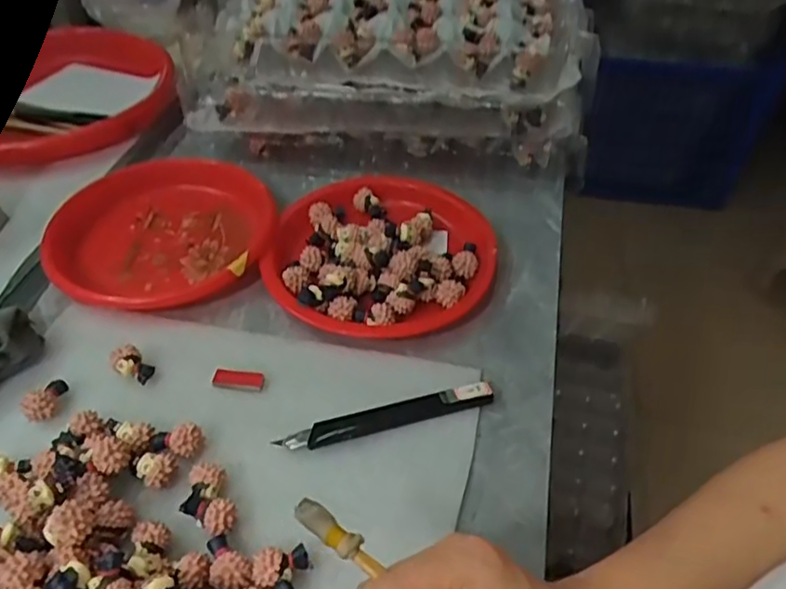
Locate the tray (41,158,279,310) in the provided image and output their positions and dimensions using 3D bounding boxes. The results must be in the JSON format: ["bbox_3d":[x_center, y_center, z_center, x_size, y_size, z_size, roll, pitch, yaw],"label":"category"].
[{"bbox_3d":[-0.187,-0.057,0.514,0.173,0.027,0.146,-4,45,-5],"label":"tray"}]

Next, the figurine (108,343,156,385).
[{"bbox_3d":[-0.175,0.046,0.419,0.029,0.015,0.018,22,49,20],"label":"figurine"}]

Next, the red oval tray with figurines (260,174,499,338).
[{"bbox_3d":[-0.010,-0.037,0.493,0.174,0.028,0.172,2,45,1],"label":"red oval tray with figurines"}]

